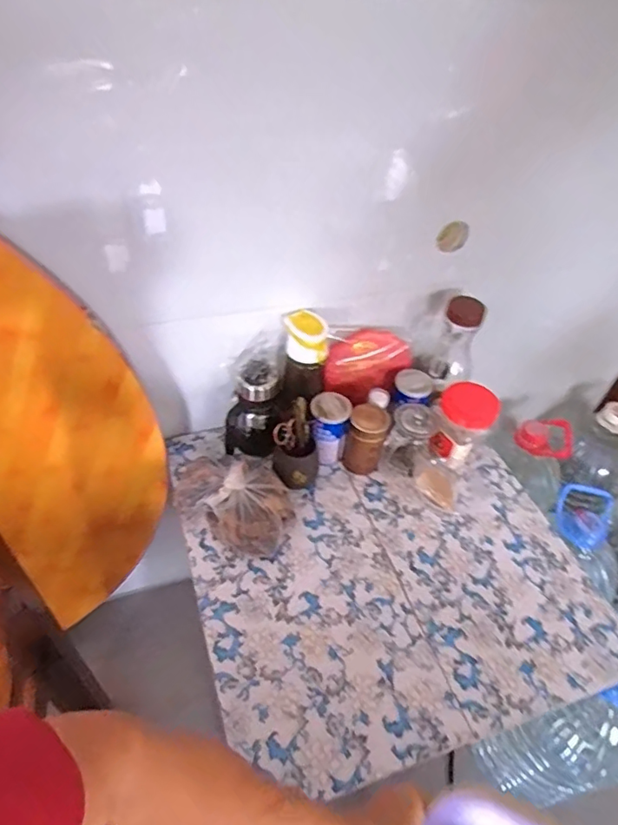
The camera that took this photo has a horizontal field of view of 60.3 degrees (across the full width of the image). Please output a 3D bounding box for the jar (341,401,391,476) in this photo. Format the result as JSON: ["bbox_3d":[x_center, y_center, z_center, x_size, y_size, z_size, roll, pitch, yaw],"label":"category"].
[{"bbox_3d":[0.100,0.043,0.933,0.065,0.114,0.075,13,47,6],"label":"jar"}]

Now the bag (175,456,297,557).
[{"bbox_3d":[-0.109,0.126,0.857,0.195,0.081,0.145,30,51,21],"label":"bag"}]

